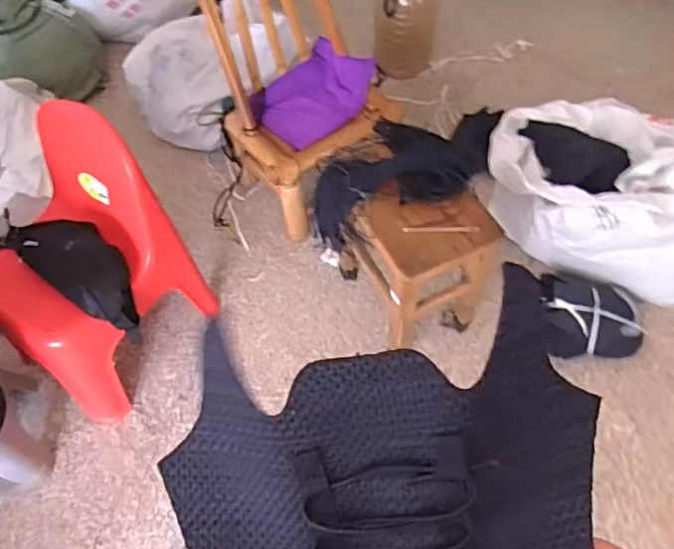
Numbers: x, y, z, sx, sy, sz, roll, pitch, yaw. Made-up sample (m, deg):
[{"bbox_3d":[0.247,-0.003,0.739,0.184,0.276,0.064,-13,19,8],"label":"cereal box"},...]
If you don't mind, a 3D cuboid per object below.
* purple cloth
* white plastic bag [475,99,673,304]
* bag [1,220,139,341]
[{"bbox_3d":[-0.055,-0.465,1.528,0.196,0.129,0.313,40,66,22],"label":"purple cloth"},{"bbox_3d":[0.720,-0.210,1.471,0.662,0.292,0.436,22,61,14],"label":"white plastic bag"},{"bbox_3d":[-0.529,-0.017,1.203,0.302,0.089,0.134,31,63,18],"label":"bag"}]

